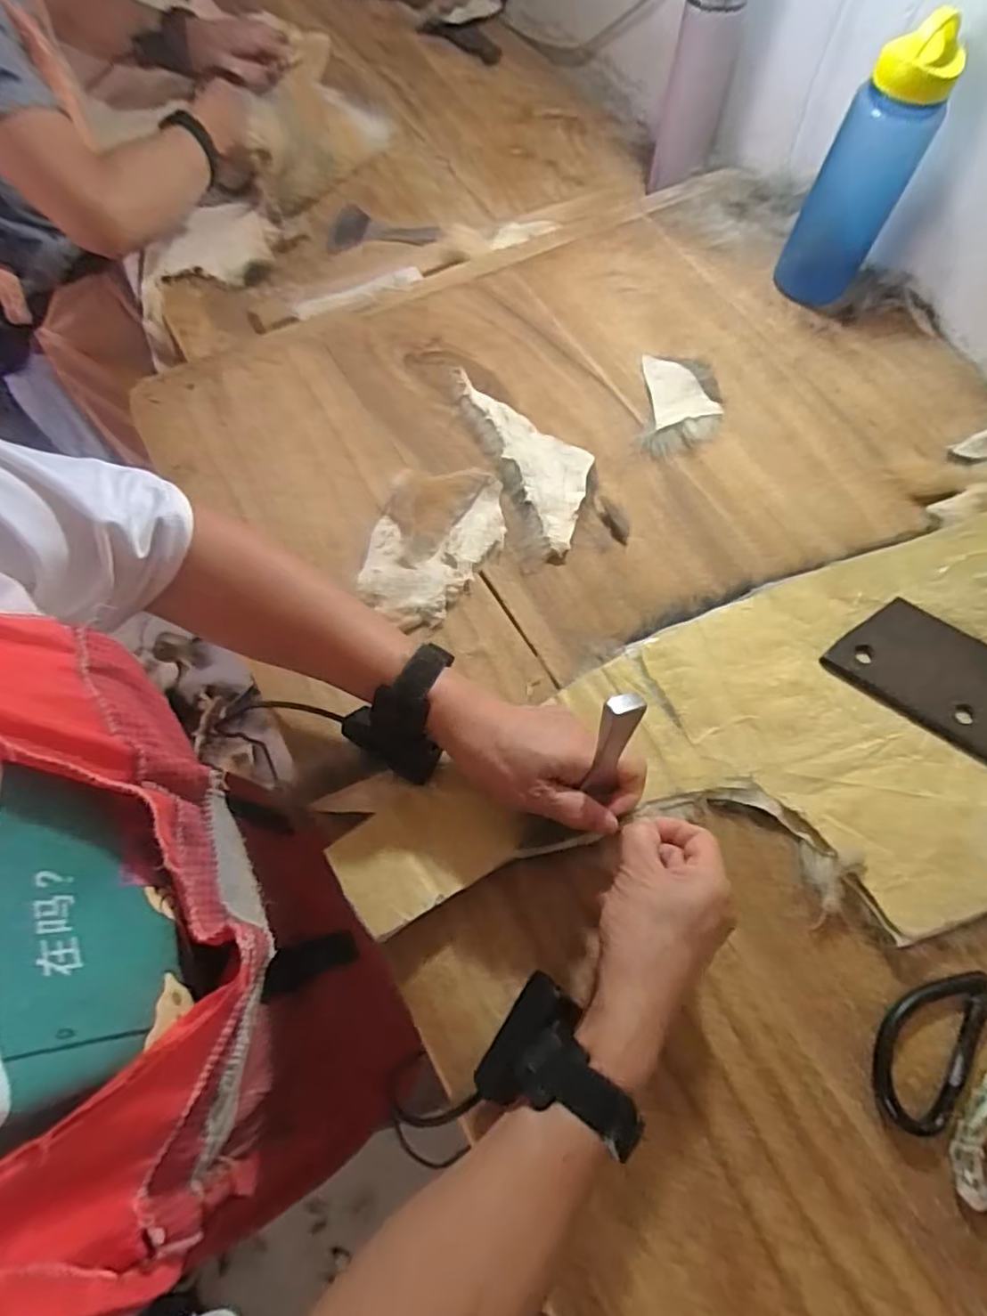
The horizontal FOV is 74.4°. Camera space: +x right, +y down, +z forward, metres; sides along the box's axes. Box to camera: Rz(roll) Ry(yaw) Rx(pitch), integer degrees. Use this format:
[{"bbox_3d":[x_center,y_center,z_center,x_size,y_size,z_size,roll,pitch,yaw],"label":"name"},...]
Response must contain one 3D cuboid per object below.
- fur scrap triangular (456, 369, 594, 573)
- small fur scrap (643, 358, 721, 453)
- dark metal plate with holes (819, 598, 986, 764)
[{"bbox_3d":[0.038,-0.184,0.606,0.088,0.018,0.218,-16,67,-8],"label":"fur scrap triangular"},{"bbox_3d":[0.185,-0.250,0.635,0.071,0.020,0.110,2,65,1],"label":"small fur scrap"},{"bbox_3d":[0.365,0.018,0.520,0.169,0.006,0.098,34,70,14],"label":"dark metal plate with holes"}]

